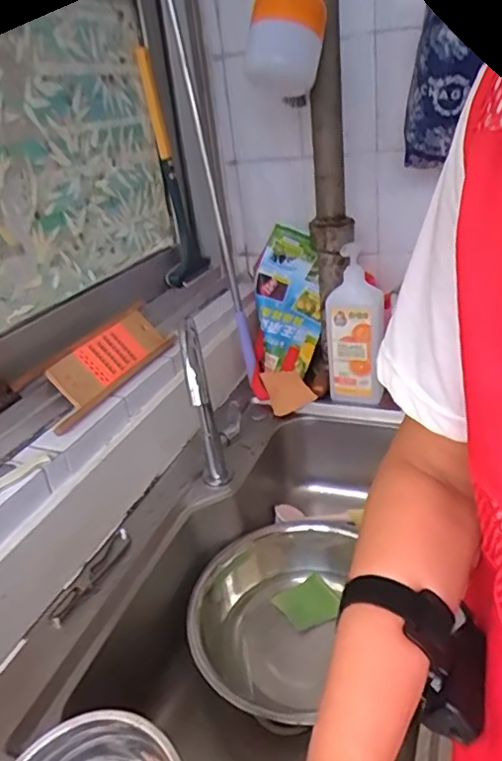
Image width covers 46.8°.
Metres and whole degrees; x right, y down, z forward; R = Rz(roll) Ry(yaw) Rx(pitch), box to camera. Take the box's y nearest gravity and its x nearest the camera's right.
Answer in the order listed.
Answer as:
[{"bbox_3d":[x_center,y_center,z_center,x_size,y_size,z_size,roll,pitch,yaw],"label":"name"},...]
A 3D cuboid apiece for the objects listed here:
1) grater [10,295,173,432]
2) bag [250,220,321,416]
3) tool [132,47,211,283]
[{"bbox_3d":[-0.241,-0.036,0.928,0.038,0.110,0.321,-41,5,36],"label":"grater"},{"bbox_3d":[0.066,-0.123,1.217,0.137,0.365,0.127,2,-1,17],"label":"bag"},{"bbox_3d":[-0.184,-0.418,1.172,0.024,0.443,0.130,3,32,33],"label":"tool"}]

